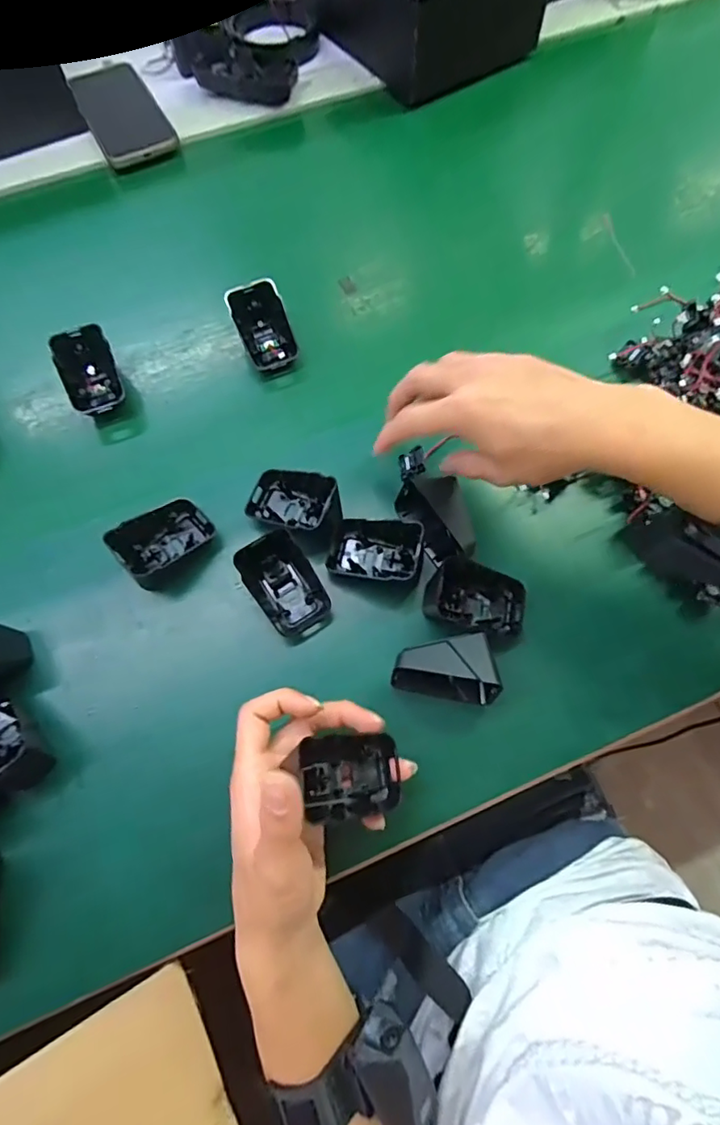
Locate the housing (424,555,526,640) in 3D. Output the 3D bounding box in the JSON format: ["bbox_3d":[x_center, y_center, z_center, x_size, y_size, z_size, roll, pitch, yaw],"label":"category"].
[{"bbox_3d":[0.084,0.027,0.380,0.071,0.040,0.049,11,70,4],"label":"housing"}]

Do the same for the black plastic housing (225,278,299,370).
[{"bbox_3d":[-0.082,-0.200,0.455,0.046,0.037,0.058,-22,71,-8],"label":"black plastic housing"}]

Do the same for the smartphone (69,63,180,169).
[{"bbox_3d":[-0.249,-0.472,0.559,0.074,0.012,0.146,-27,72,-9],"label":"smartphone"}]

